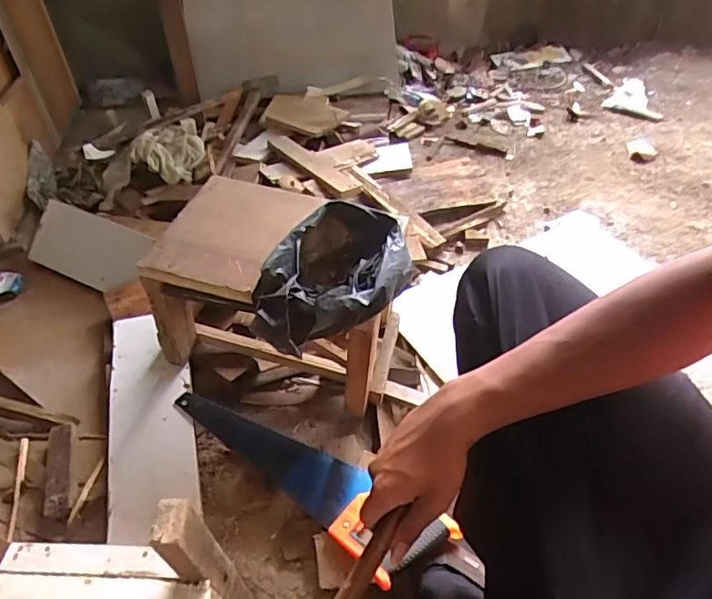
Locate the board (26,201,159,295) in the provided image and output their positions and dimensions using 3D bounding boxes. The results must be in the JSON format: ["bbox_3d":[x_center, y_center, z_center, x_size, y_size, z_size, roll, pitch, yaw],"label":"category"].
[{"bbox_3d":[-0.541,-0.105,1.080,0.279,0.019,0.132,21,87,20],"label":"board"}]

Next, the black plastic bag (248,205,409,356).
[{"bbox_3d":[-0.034,-0.032,0.670,0.224,0.092,0.149,-24,48,-20],"label":"black plastic bag"}]

